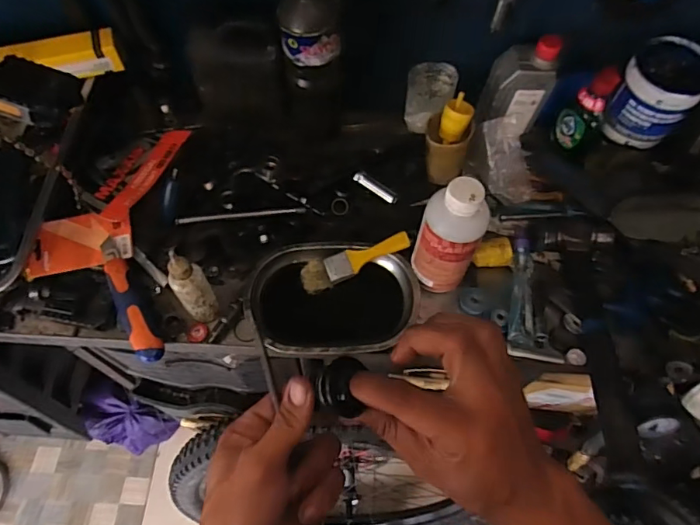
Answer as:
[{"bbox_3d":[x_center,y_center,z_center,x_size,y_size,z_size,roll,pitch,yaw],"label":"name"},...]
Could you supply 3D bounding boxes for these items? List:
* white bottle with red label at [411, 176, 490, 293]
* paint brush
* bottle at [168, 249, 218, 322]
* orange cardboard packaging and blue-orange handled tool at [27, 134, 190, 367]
[{"bbox_3d":[0.118,-0.028,0.590,0.073,0.169,0.060,25,64,11],"label":"white bottle with red label"},{"bbox_3d":[0.007,-0.005,0.659,0.150,0.009,0.041,-25,78,-3],"label":"paint brush"},{"bbox_3d":[-0.189,0.031,0.591,0.038,0.127,0.036,0,62,-1],"label":"bottle"},{"bbox_3d":[-0.324,-0.046,0.658,0.173,0.044,0.359,-3,62,-3],"label":"orange cardboard packaging and blue-orange handled tool"}]

